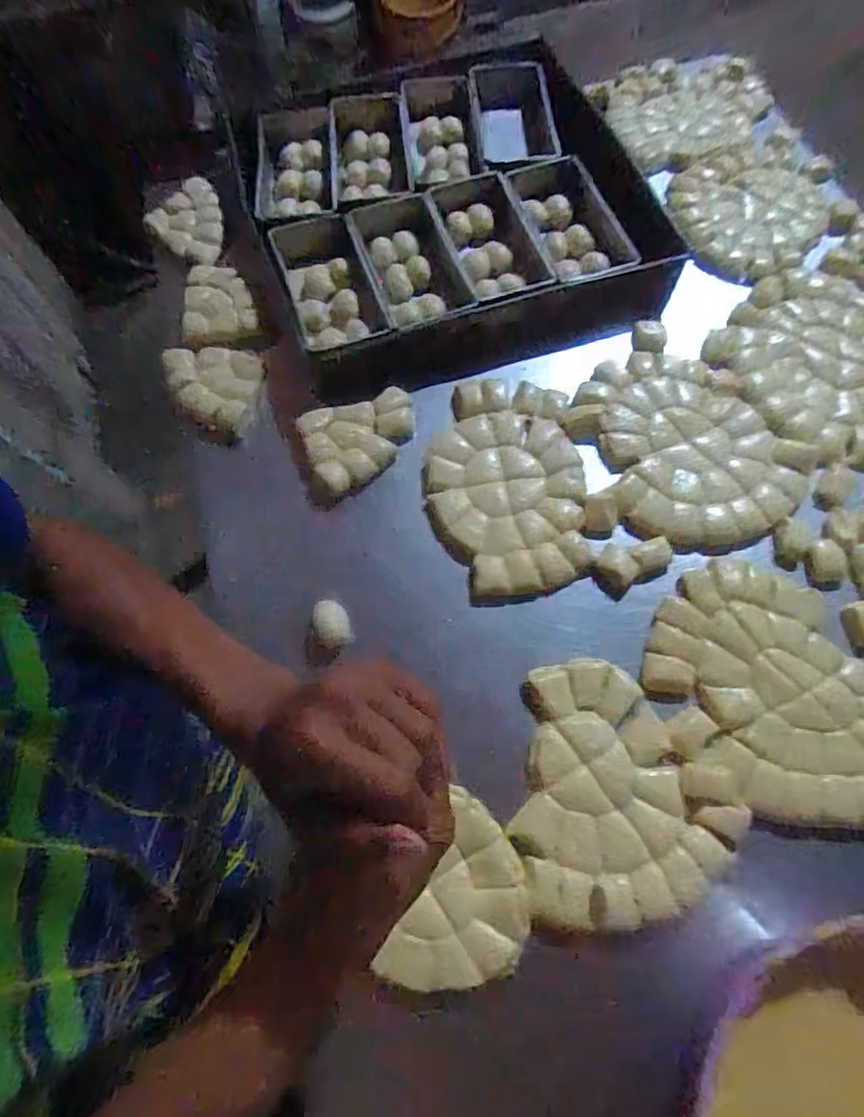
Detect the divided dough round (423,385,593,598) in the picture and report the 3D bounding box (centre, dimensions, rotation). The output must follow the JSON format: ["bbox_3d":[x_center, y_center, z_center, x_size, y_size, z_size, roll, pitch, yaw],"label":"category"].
[{"bbox_3d":[0.076,-0.081,0.625,0.159,0.018,0.241,-1,68,0],"label":"divided dough round"}]

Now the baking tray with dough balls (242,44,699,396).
[{"bbox_3d":[0.036,-0.443,0.732,0.482,0.080,0.445,-16,69,-6],"label":"baking tray with dough balls"}]

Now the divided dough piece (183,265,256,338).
[{"bbox_3d":[-0.259,-0.317,0.725,0.096,0.033,0.087,0,68,1],"label":"divided dough piece"}]

